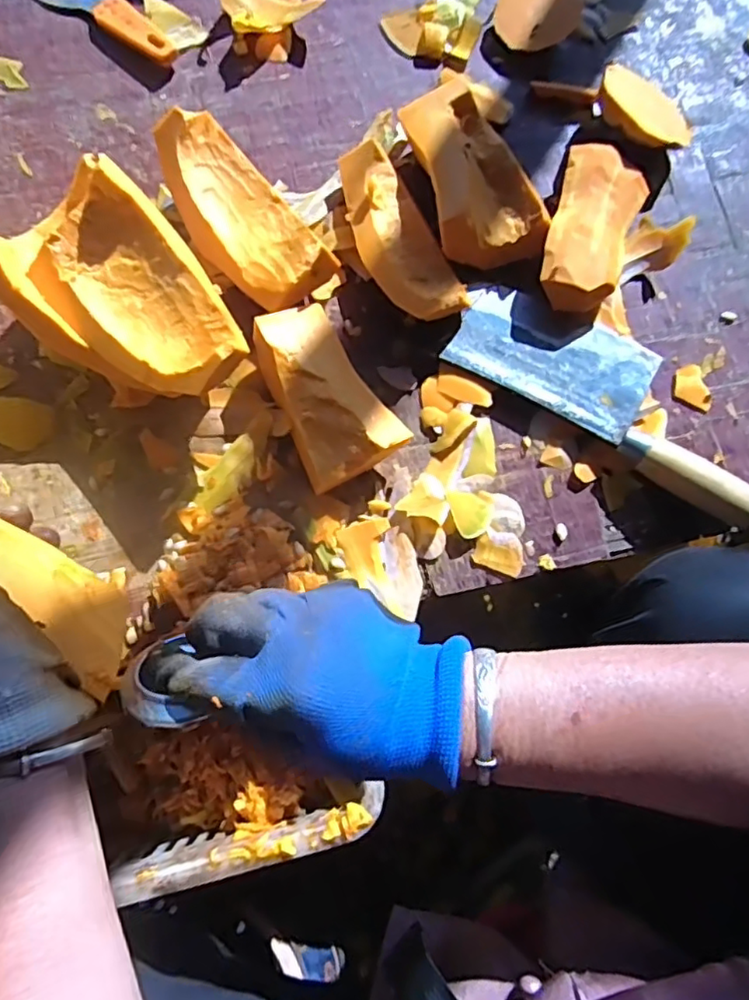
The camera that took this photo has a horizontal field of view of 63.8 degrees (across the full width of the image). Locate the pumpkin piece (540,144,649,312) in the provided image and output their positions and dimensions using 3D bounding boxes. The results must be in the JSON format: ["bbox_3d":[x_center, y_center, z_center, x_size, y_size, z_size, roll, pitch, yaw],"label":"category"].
[{"bbox_3d":[0.164,-0.206,0.458,0.062,0.033,0.129,21,78,4],"label":"pumpkin piece"}]

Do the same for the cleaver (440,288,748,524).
[{"bbox_3d":[0.175,-0.082,0.437,0.240,0.028,0.089,32,79,6],"label":"cleaver"}]

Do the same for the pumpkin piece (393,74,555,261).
[{"bbox_3d":[0.075,-0.245,0.455,0.085,0.052,0.142,-14,78,-4],"label":"pumpkin piece"}]

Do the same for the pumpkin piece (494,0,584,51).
[{"bbox_3d":[0.139,-0.415,0.512,0.068,0.025,0.071,0,77,-1],"label":"pumpkin piece"}]

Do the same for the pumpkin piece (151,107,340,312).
[{"bbox_3d":[-0.096,-0.204,0.440,0.073,0.051,0.154,-36,80,-9],"label":"pumpkin piece"}]

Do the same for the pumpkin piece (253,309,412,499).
[{"bbox_3d":[-0.035,-0.074,0.419,0.068,0.041,0.120,-28,79,-7],"label":"pumpkin piece"}]

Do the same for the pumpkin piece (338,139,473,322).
[{"bbox_3d":[0.017,-0.192,0.450,0.056,0.036,0.147,-24,79,-6],"label":"pumpkin piece"}]

